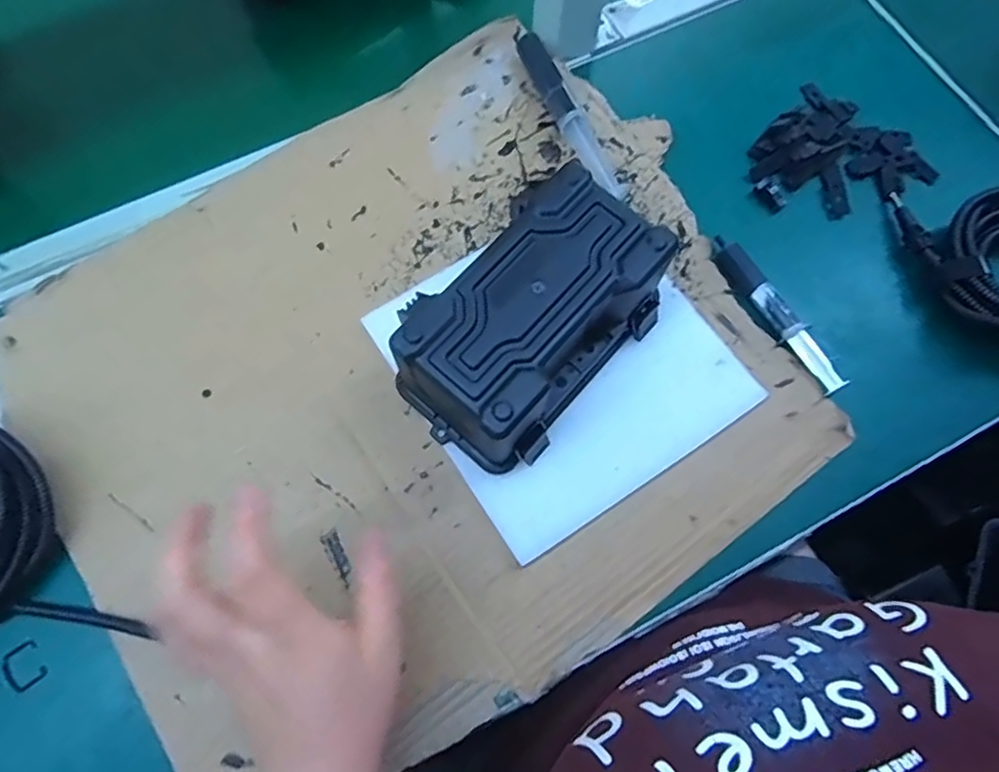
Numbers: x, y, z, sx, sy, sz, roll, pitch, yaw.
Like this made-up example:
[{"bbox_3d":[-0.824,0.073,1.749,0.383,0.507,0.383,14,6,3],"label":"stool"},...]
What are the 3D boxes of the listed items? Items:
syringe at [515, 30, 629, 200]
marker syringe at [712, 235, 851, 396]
[{"bbox_3d":[0.052,-0.210,0.461,0.024,0.024,0.156,-24,75,-8],"label":"syringe"},{"bbox_3d":[0.196,-0.053,0.424,0.017,0.017,0.133,-31,76,-10],"label":"marker syringe"}]

